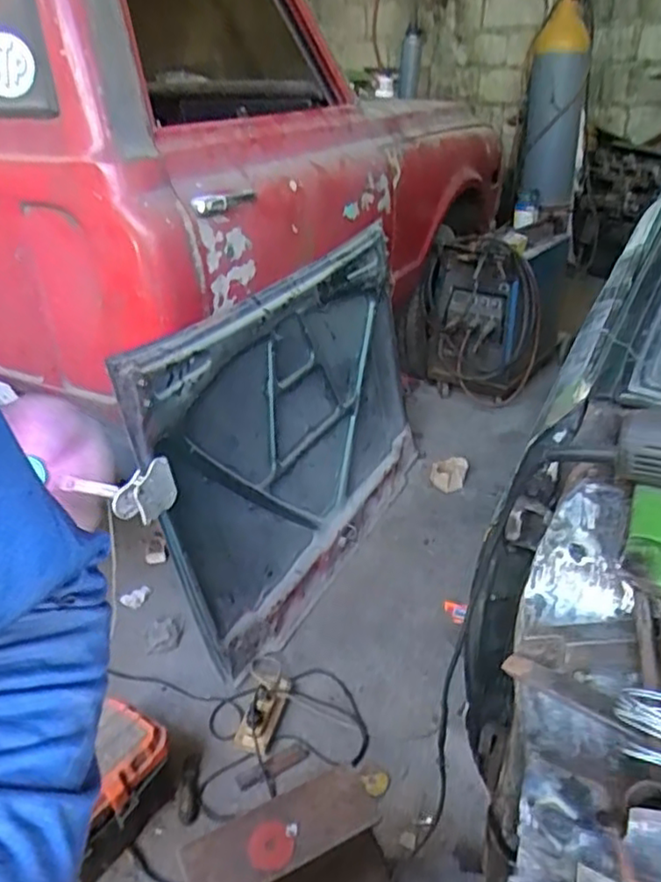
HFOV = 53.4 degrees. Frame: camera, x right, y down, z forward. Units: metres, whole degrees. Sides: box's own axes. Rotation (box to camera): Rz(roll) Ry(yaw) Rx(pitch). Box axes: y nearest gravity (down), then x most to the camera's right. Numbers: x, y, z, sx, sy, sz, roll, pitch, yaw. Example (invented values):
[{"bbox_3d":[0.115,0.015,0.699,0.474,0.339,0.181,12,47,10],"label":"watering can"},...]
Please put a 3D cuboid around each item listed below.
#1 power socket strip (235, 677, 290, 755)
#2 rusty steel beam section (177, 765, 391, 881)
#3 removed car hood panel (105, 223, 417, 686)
[{"bbox_3d":[-0.155,0.637,1.548,0.081,0.031,0.186,10,46,21],"label":"power socket strip"},{"bbox_3d":[-0.070,0.749,1.162,0.351,0.263,0.145,-17,34,-22],"label":"rusty steel beam section"},{"bbox_3d":[-0.053,-0.043,1.885,0.197,0.834,1.225,14,35,26],"label":"removed car hood panel"}]

